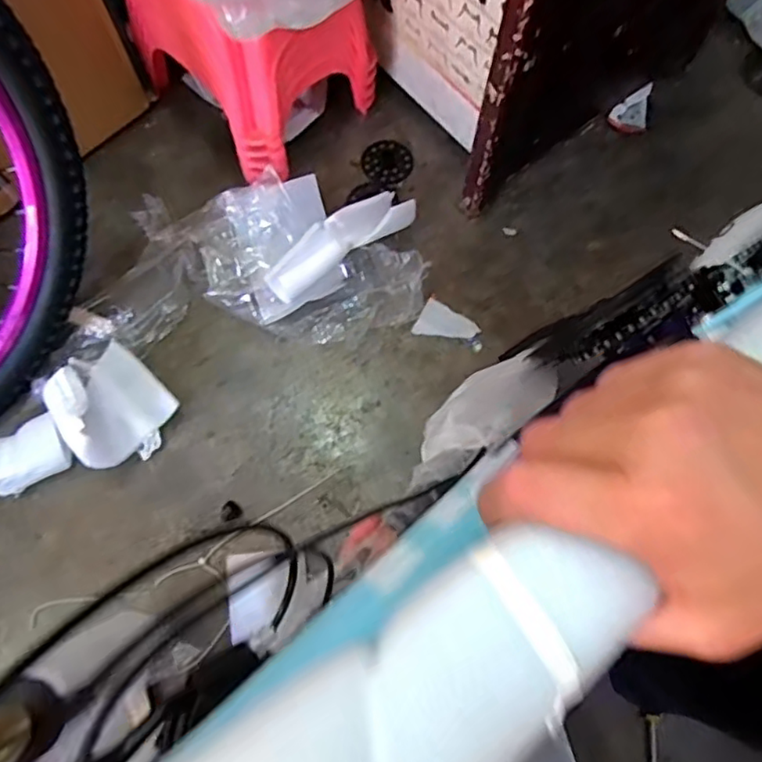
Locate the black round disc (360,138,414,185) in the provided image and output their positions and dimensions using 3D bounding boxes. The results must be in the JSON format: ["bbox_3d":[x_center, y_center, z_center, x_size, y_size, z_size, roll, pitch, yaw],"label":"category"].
[{"bbox_3d":[0.010,-0.323,0.912,0.076,0.008,0.074,0,71,0],"label":"black round disc"}]

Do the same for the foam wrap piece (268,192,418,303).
[{"bbox_3d":[-0.051,-0.183,0.794,0.215,0.046,0.060,-39,77,-13],"label":"foam wrap piece"}]

